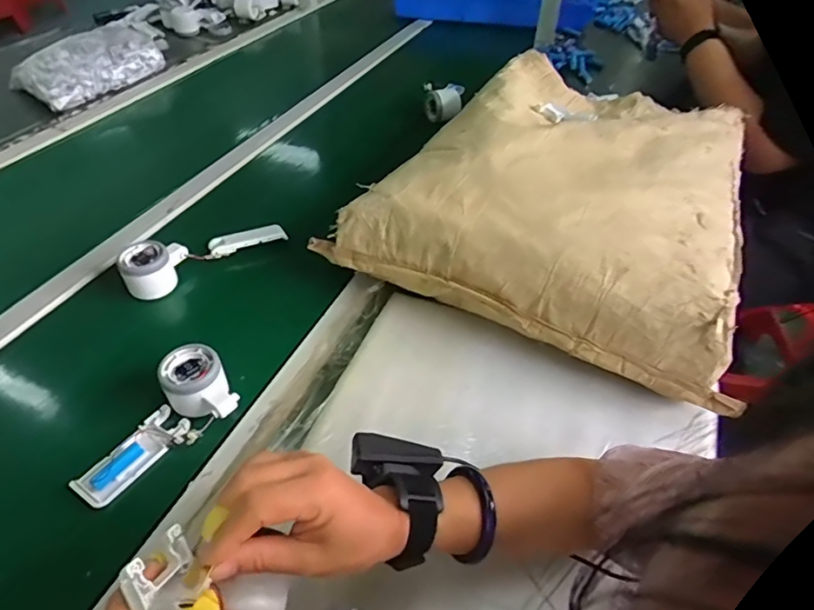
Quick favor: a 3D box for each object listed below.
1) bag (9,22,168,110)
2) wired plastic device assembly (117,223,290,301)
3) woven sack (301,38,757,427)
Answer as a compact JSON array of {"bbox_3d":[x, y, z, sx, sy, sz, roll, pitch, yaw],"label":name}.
[{"bbox_3d":[-0.643,-0.489,1.071,0.145,0.079,0.260,28,50,23],"label":"bag"},{"bbox_3d":[-0.265,-0.076,0.692,0.208,0.049,0.054,-27,52,-27],"label":"wired plastic device assembly"},{"bbox_3d":[0.230,-0.197,0.738,0.456,0.127,0.581,20,47,16],"label":"woven sack"}]

